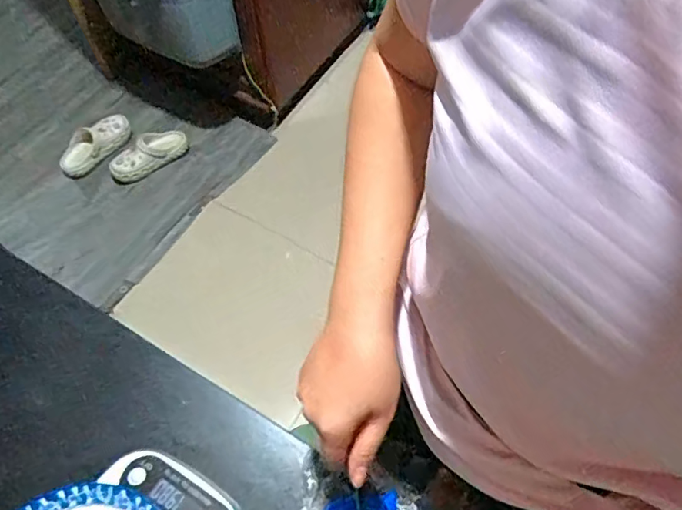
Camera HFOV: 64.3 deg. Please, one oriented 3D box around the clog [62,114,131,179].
[{"bbox_3d":[-0.781,-0.354,1.725,0.104,0.080,0.255,34,65,19],"label":"clog"}]

